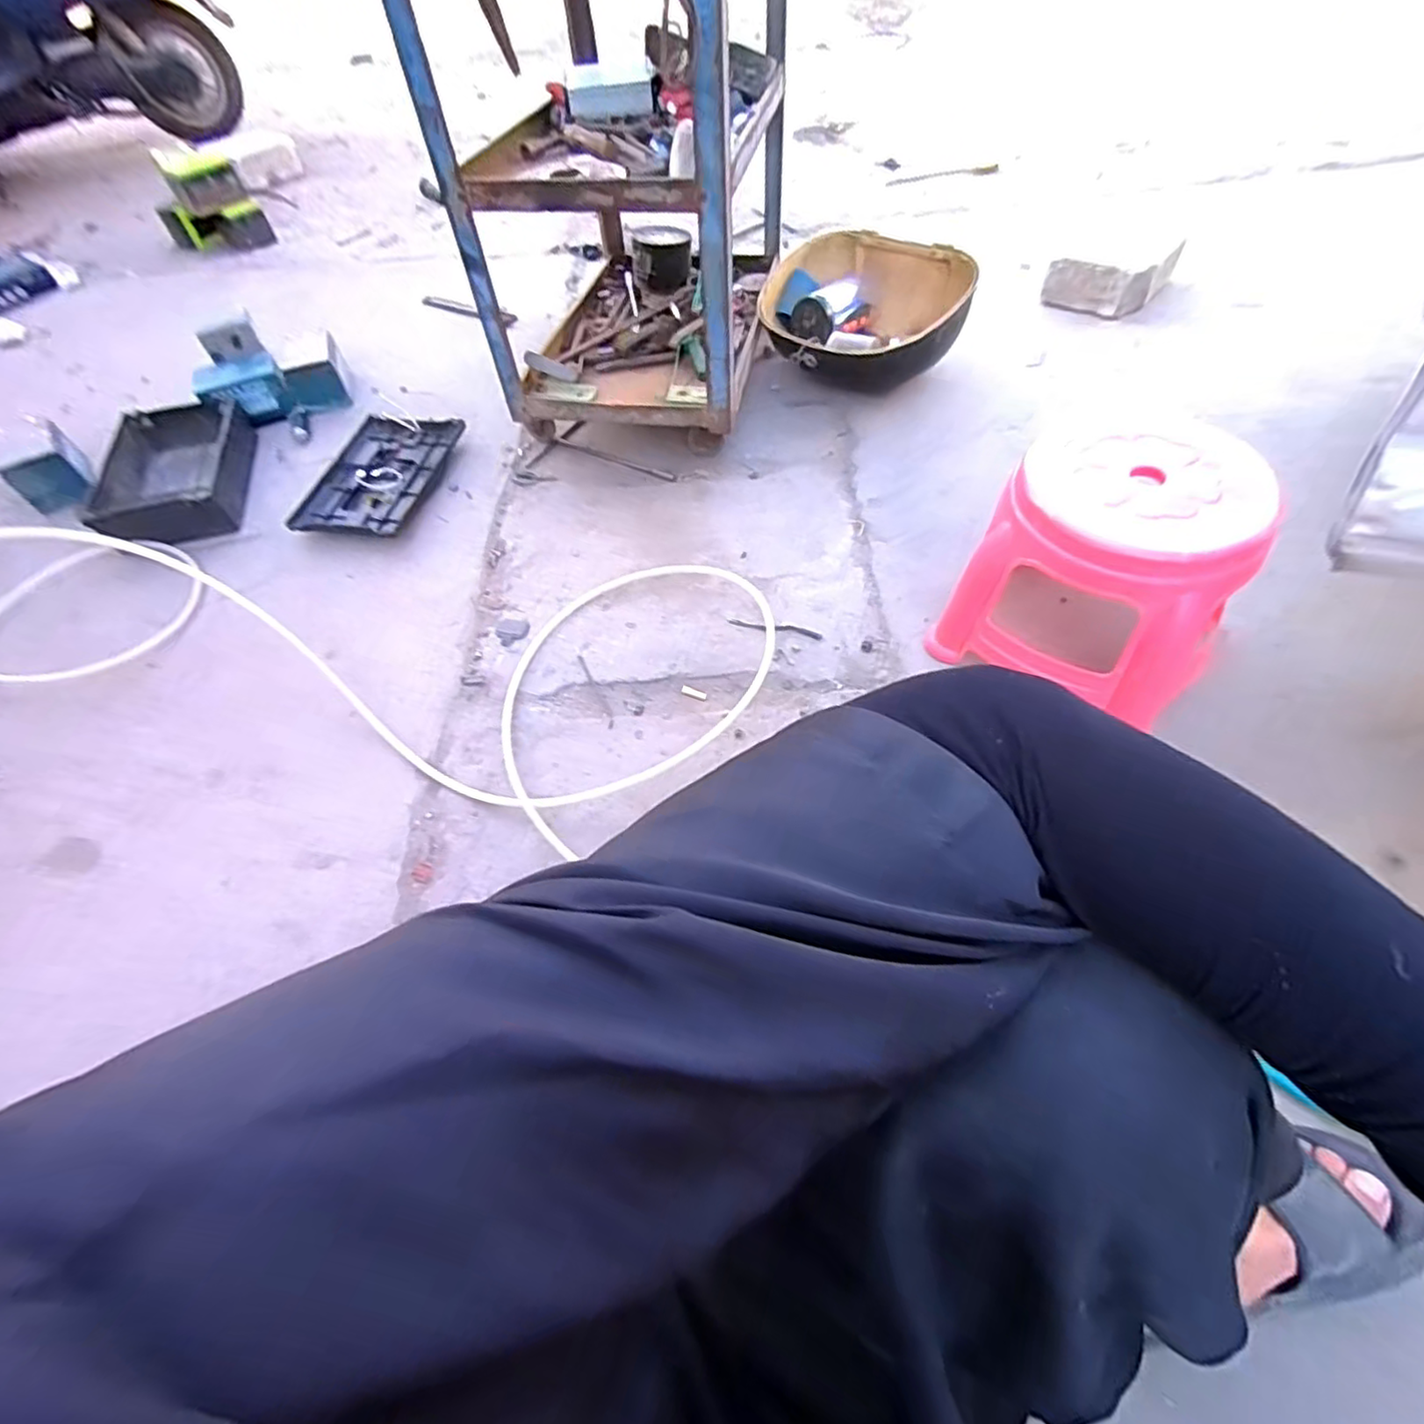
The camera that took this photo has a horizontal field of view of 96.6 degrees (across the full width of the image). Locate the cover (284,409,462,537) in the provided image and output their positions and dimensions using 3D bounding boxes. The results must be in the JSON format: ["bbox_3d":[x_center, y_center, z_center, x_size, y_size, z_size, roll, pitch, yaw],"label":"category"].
[{"bbox_3d":[-0.613,-0.438,1.179,0.206,0.037,0.318,6,60,7],"label":"cover"}]

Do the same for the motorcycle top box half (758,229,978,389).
[{"bbox_3d":[0.284,-0.758,1.218,0.370,0.184,0.294,10,57,11],"label":"motorcycle top box half"}]

